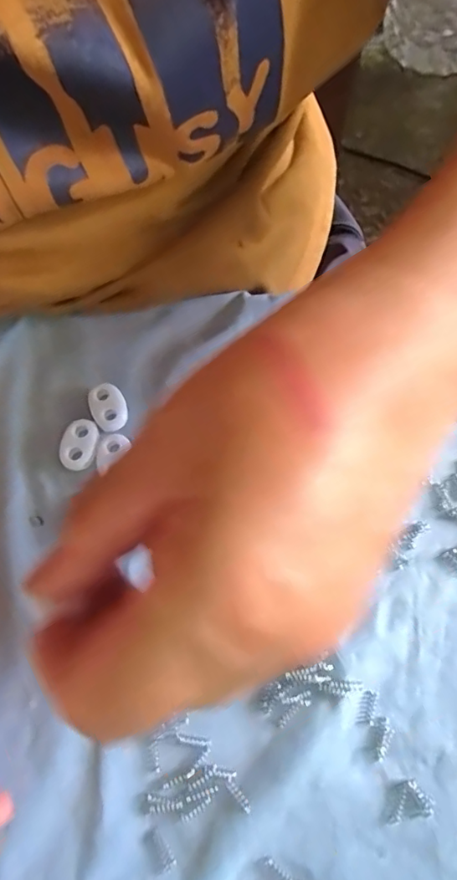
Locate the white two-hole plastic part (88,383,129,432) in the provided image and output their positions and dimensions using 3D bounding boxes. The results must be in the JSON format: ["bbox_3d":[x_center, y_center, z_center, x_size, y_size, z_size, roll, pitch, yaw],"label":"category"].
[{"bbox_3d":[-0.052,-0.015,0.224,0.015,0.004,0.020,-22,72,-8],"label":"white two-hole plastic part"}]

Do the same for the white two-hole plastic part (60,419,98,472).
[{"bbox_3d":[-0.063,0.002,0.220,0.013,0.005,0.022,10,70,4],"label":"white two-hole plastic part"}]

